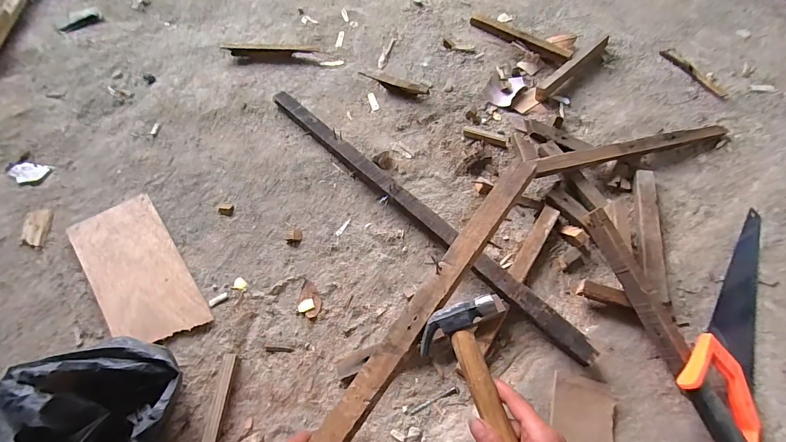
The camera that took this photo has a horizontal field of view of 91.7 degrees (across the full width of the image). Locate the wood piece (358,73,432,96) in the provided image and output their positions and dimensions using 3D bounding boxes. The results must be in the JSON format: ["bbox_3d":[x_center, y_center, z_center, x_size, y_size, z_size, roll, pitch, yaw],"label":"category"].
[{"bbox_3d":[0.001,-0.314,0.864,0.170,0.034,0.031,24,62,13],"label":"wood piece"}]

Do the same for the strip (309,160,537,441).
[{"bbox_3d":[0.049,0.085,0.441,0.034,0.011,0.435,33,70,18],"label":"strip"}]

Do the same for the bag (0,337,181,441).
[{"bbox_3d":[-0.383,0.239,0.491,0.183,0.093,0.170,13,60,8],"label":"bag"}]

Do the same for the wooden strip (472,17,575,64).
[{"bbox_3d":[0.304,-0.446,0.934,0.268,0.036,0.029,34,65,18],"label":"wooden strip"}]

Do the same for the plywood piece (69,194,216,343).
[{"bbox_3d":[-0.426,0.080,0.633,0.129,0.008,0.285,-30,64,-25],"label":"plywood piece"}]

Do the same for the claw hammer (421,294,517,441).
[{"bbox_3d":[0.100,0.200,0.367,0.089,0.032,0.248,-12,61,-7],"label":"claw hammer"}]

